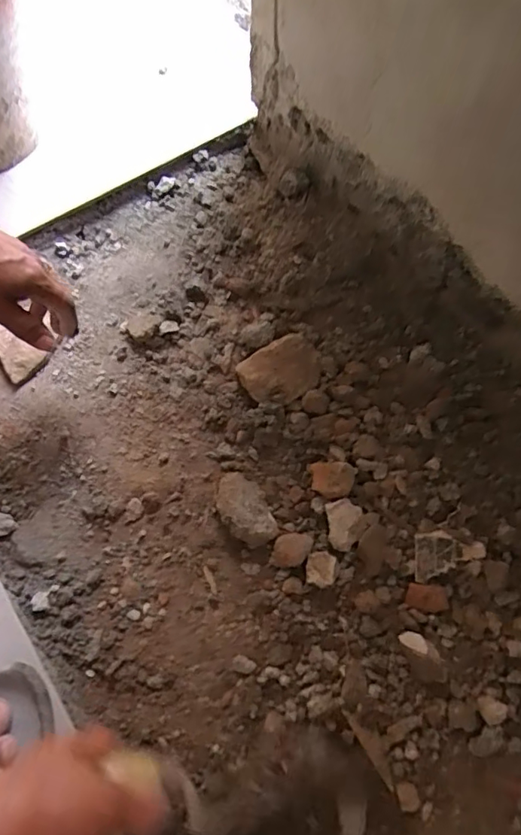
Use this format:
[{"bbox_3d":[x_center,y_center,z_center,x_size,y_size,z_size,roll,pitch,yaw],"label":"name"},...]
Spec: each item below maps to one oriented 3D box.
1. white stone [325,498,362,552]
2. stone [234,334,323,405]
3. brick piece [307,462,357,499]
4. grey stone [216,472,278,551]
[{"bbox_3d":[0.082,0.103,0.508,0.032,0.022,0.045,-7,68,-2],"label":"white stone"},{"bbox_3d":[0.024,-0.049,0.566,0.086,0.032,0.066,-32,72,-12],"label":"stone"},{"bbox_3d":[0.070,0.062,0.520,0.045,0.031,0.034,6,68,3],"label":"brick piece"},{"bbox_3d":[-0.017,0.090,0.512,0.044,0.033,0.073,-34,72,-12],"label":"grey stone"}]

